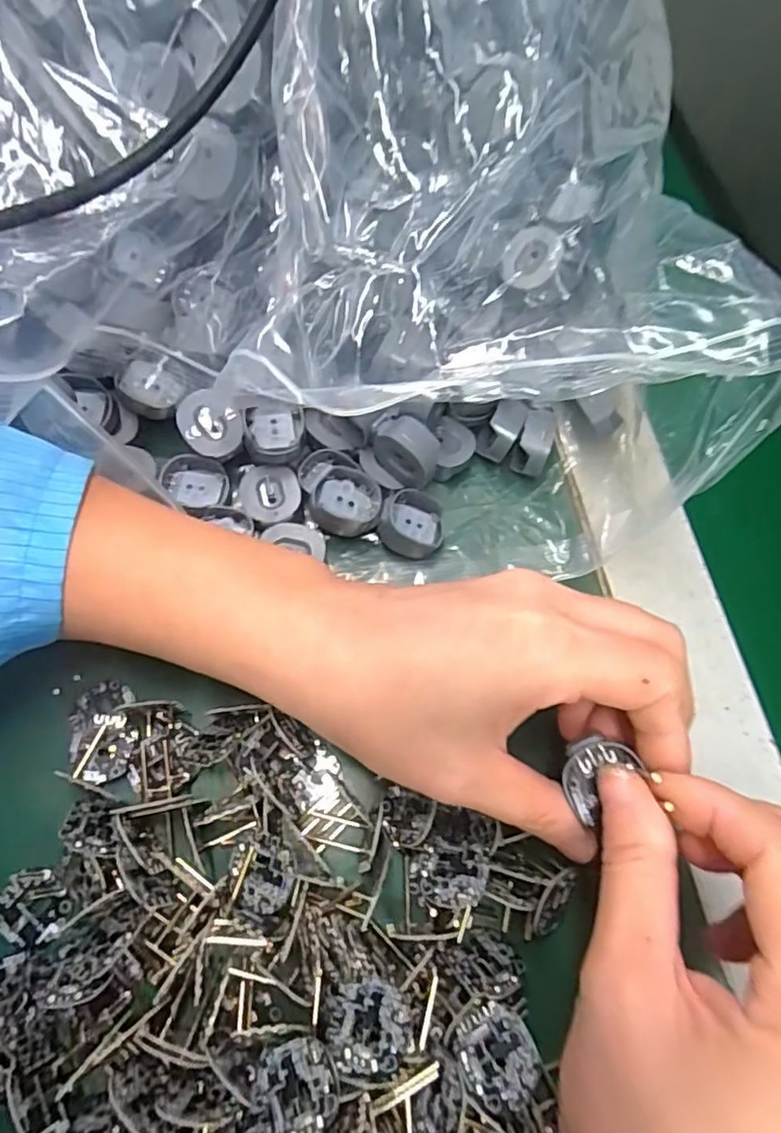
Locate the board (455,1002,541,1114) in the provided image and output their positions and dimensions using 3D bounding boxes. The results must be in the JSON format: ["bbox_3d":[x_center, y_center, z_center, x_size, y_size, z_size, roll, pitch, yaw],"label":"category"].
[{"bbox_3d":[0.031,0.143,0.174,0.022,0.004,0.023,-9,50,11],"label":"board"}]

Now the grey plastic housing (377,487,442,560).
[{"bbox_3d":[0.009,-0.016,0.255,0.026,0.017,0.027,13,67,2],"label":"grey plastic housing"}]

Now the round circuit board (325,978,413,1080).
[{"bbox_3d":[-0.006,0.134,0.173,0.024,0.005,0.023,1,67,-3],"label":"round circuit board"}]

